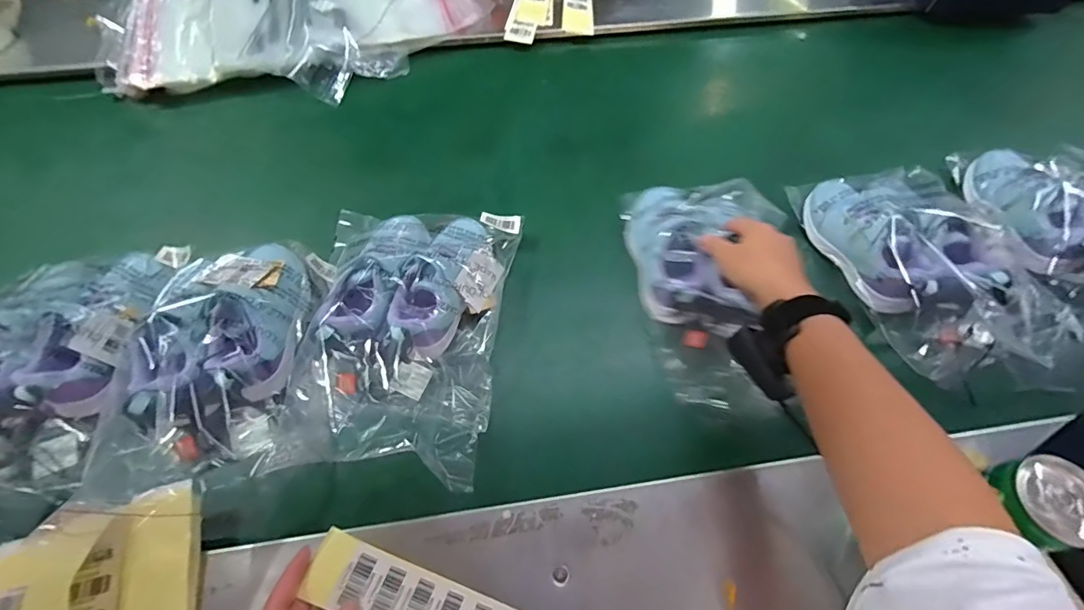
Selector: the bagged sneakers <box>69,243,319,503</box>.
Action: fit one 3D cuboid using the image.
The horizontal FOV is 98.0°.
[{"bbox_3d":[-0.340,0.047,0.506,0.155,0.080,0.269,-4,59,-2],"label":"bagged sneakers"}]

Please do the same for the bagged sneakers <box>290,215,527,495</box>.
[{"bbox_3d":[-0.154,0.018,0.529,0.211,0.094,0.316,6,59,4],"label":"bagged sneakers"}]

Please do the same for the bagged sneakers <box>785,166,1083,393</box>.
[{"bbox_3d":[0.483,-0.049,0.570,0.213,0.080,0.307,-13,60,-7],"label":"bagged sneakers"}]

